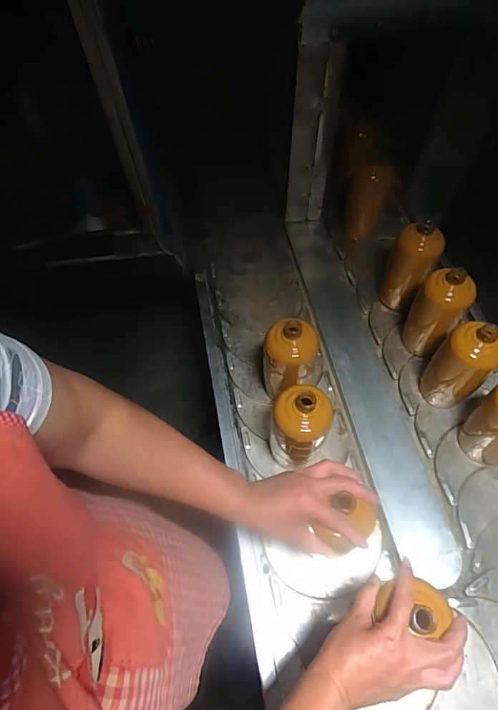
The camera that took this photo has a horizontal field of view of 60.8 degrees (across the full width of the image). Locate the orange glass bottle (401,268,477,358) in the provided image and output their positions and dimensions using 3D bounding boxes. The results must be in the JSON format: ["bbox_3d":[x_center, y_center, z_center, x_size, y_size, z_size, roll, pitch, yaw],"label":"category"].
[{"bbox_3d":[0.323,-0.069,0.735,0.074,0.191,0.078,36,61,23],"label":"orange glass bottle"}]

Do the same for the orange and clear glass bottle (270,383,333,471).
[{"bbox_3d":[0.071,0.115,0.625,0.077,0.177,0.070,0,54,0],"label":"orange and clear glass bottle"}]

